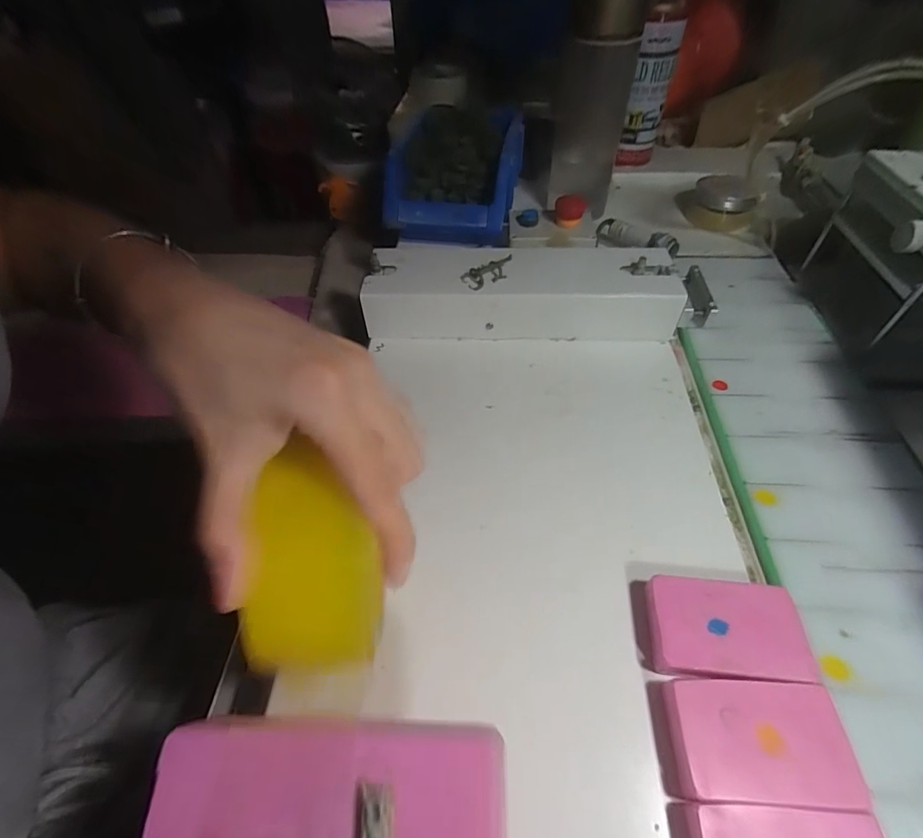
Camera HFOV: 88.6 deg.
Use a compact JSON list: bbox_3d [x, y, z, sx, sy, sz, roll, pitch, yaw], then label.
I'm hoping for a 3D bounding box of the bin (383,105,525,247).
[{"bbox_3d":[-0.008,-0.257,0.491,0.130,0.076,0.159,5,50,5],"label":"bin"}]

